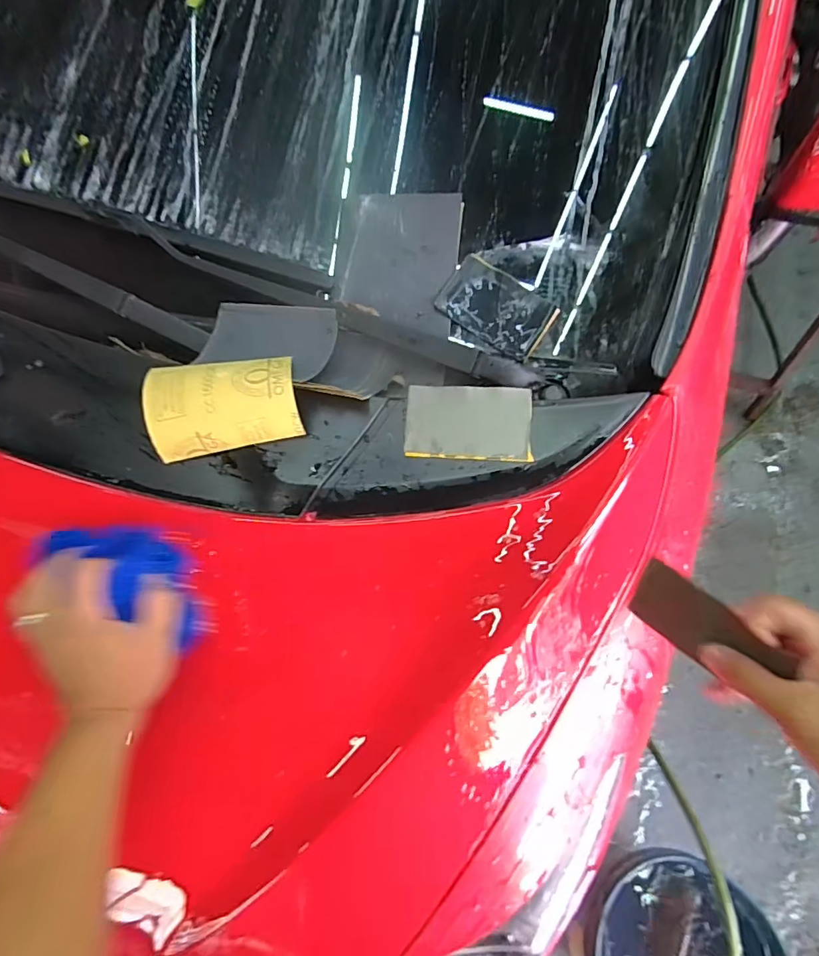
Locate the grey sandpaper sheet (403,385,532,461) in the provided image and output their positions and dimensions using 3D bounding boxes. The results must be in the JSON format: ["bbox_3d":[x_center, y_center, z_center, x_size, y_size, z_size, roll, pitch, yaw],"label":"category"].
[{"bbox_3d":[0.056,-0.052,0.467,0.116,0.004,0.070,3,81,5],"label":"grey sandpaper sheet"}]

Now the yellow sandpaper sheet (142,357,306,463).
[{"bbox_3d":[-0.176,-0.070,0.464,0.139,0.024,0.087,-9,88,2],"label":"yellow sandpaper sheet"}]

